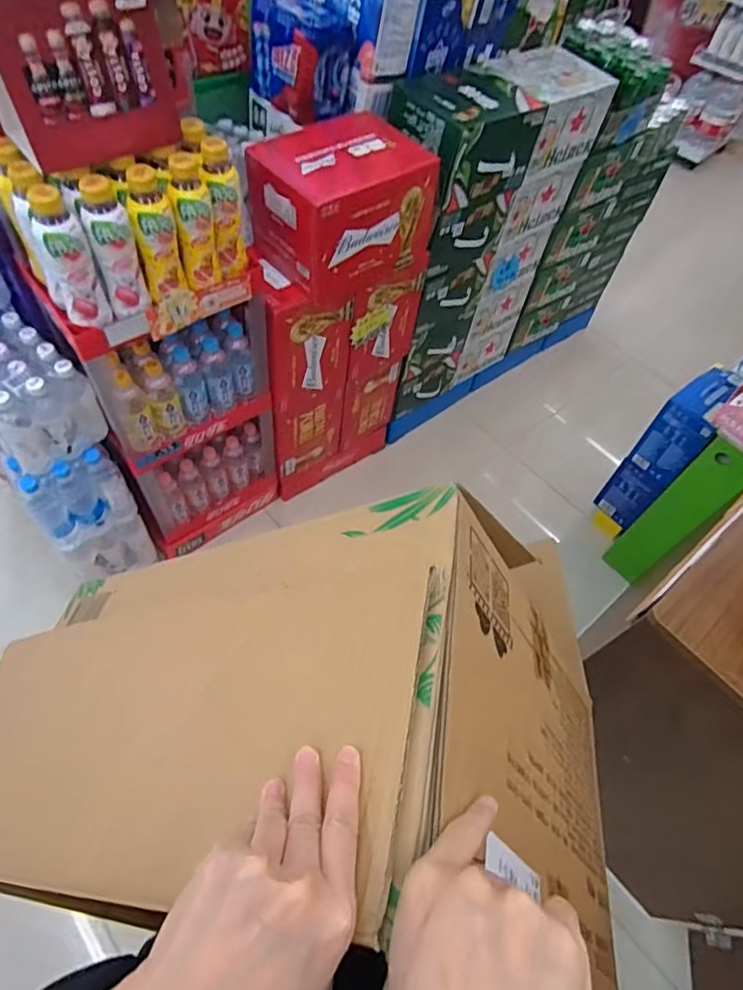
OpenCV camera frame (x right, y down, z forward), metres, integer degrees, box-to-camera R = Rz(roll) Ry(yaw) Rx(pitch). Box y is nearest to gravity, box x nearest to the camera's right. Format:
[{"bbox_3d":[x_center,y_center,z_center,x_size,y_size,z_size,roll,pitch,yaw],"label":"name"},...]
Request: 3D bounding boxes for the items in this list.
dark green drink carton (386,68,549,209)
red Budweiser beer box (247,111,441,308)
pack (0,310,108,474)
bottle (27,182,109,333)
[{"bbox_3d":[0.200,-0.792,1.214,0.284,0.190,0.215,-33,62,-24],"label":"dark green drink carton"},{"bbox_3d":[-0.055,-0.584,1.143,0.320,0.246,0.219,-32,61,-24],"label":"red Budweiser beer box"},{"bbox_3d":[-0.683,-0.204,1.066,0.254,0.177,0.180,39,61,23],"label":"pack"},{"bbox_3d":[-0.448,-0.343,0.812,0.061,0.210,0.059,-29,60,-23],"label":"bottle"}]

